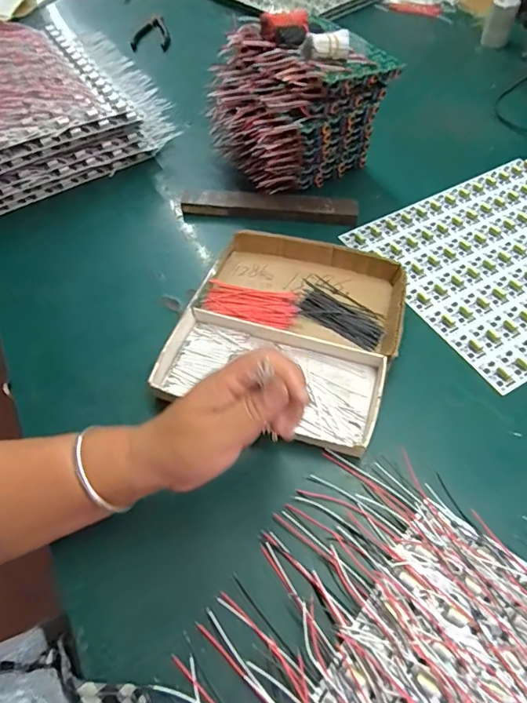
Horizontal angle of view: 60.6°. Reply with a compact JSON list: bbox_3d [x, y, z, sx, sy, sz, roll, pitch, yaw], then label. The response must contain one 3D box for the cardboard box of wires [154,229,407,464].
[{"bbox_3d":[0.024,-0.024,0.427,0.192,0.028,0.211,13,57,13],"label":"cardboard box of wires"}]

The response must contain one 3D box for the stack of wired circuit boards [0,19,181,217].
[{"bbox_3d":[-0.344,-0.324,0.613,0.370,0.104,0.290,-27,58,-14],"label":"stack of wired circuit boards"}]

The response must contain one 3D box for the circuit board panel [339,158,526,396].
[{"bbox_3d":[0.271,-0.108,0.490,0.281,0.006,0.240,-27,58,-14],"label":"circuit board panel"}]

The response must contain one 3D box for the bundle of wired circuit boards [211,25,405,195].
[{"bbox_3d":[0.036,-0.287,0.528,0.145,0.149,0.166,-38,61,-20],"label":"bundle of wired circuit boards"}]

